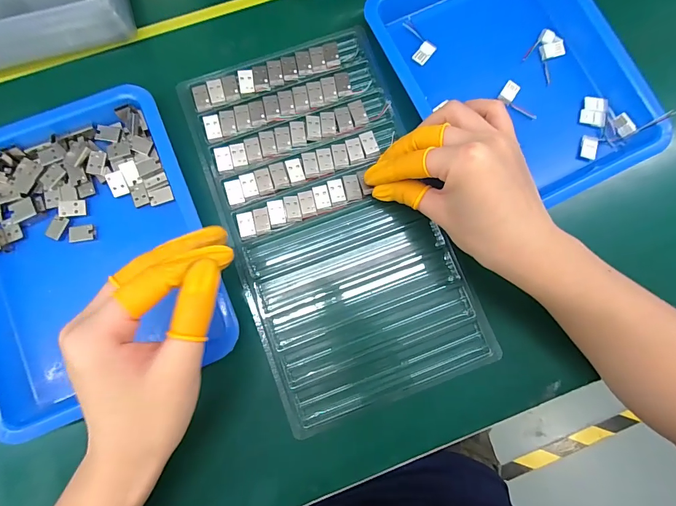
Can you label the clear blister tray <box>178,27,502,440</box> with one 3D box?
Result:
[{"bbox_3d":[-0.005,-0.025,0.283,0.162,0.016,0.291,-19,84,-5],"label":"clear blister tray"}]

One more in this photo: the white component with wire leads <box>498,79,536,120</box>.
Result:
[{"bbox_3d":[0.152,-0.127,0.296,0.036,0.004,0.020,40,83,2],"label":"white component with wire leads"}]

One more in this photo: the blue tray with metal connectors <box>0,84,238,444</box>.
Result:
[{"bbox_3d":[-0.184,-0.004,0.259,0.169,0.025,0.217,-21,85,-5],"label":"blue tray with metal connectors"}]

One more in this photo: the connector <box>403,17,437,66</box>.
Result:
[{"bbox_3d":[0.065,-0.178,0.299,0.035,0.005,0.022,42,83,3],"label":"connector"}]

